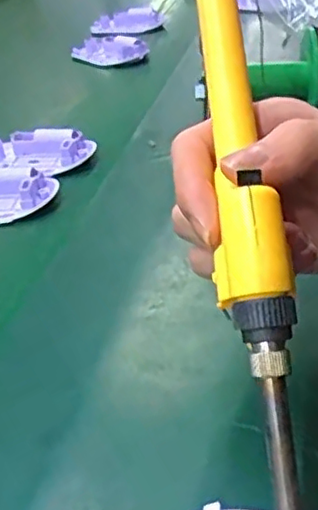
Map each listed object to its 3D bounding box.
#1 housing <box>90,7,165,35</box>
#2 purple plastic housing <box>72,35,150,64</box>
[{"bbox_3d":[-0.041,-0.298,0.833,0.101,0.022,0.034,-23,37,-27],"label":"housing"},{"bbox_3d":[-0.054,-0.233,0.738,0.085,0.023,0.050,19,39,32],"label":"purple plastic housing"}]

